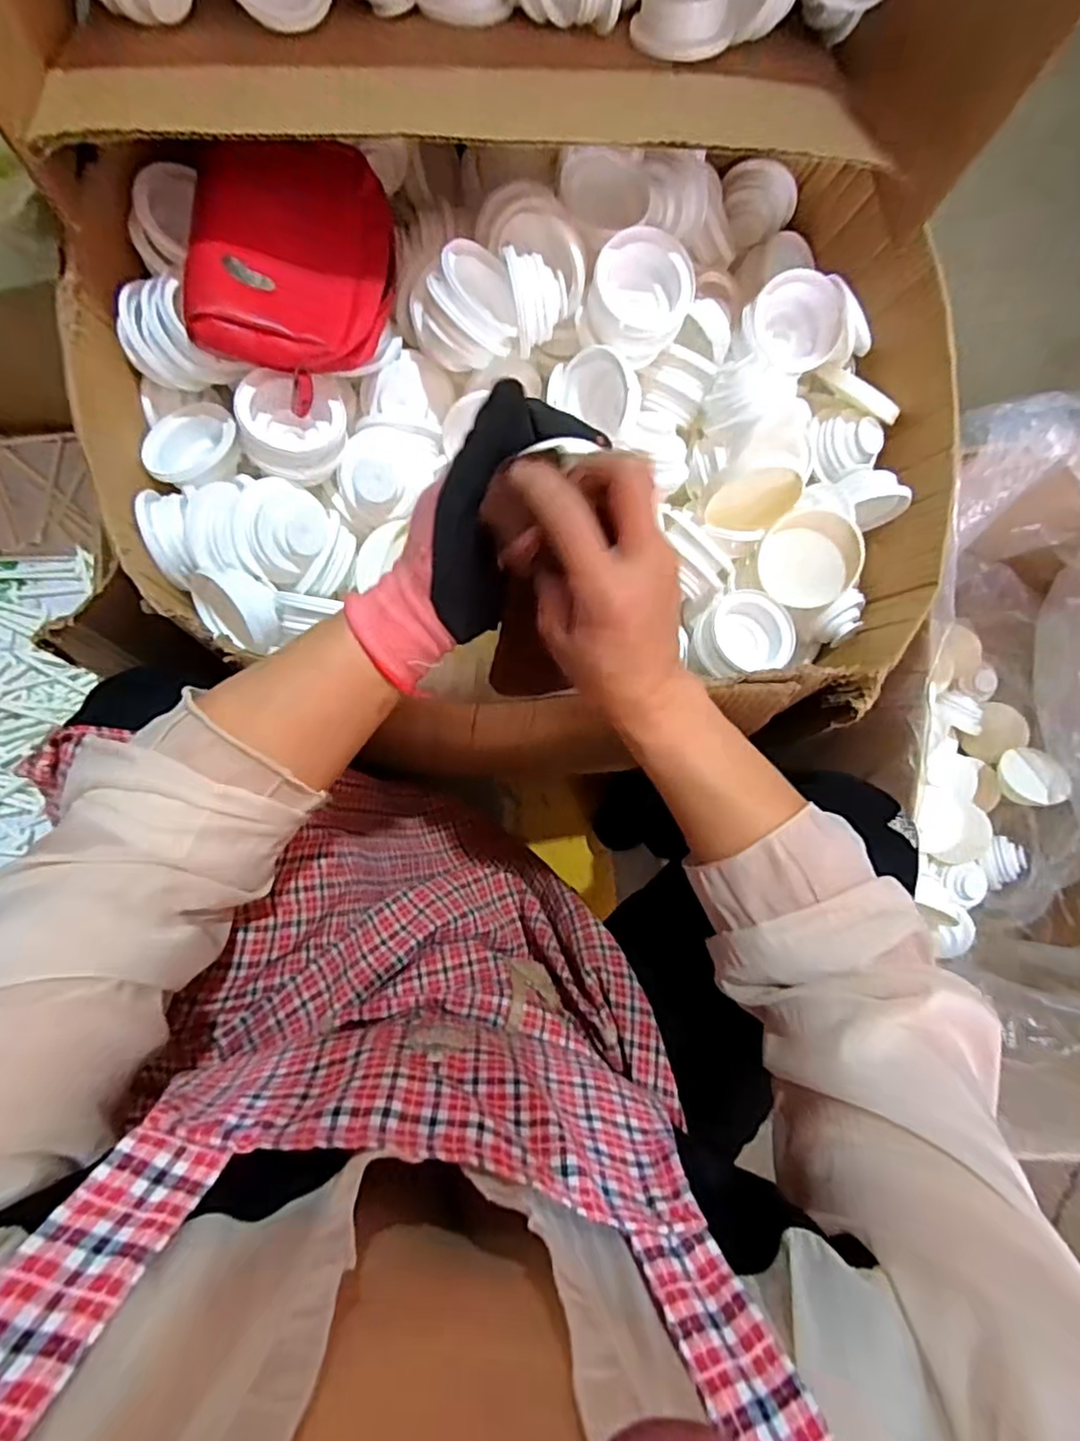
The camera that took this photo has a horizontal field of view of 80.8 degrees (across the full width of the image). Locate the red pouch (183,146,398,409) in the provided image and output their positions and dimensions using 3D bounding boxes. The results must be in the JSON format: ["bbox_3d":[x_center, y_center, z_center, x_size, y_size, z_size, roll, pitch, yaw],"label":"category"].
[{"bbox_3d":[-0.182,-0.333,0.462,0.140,0.053,0.193,3,87,-7],"label":"red pouch"}]

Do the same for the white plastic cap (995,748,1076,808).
[{"bbox_3d":[0.635,0.072,0.818,0.069,0.022,0.076,-20,75,34],"label":"white plastic cap"}]

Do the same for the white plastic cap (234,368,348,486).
[{"bbox_3d":[-0.183,-0.217,0.471,0.072,0.034,0.079,0,87,-8],"label":"white plastic cap"}]

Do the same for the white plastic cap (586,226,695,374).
[{"bbox_3d":[0.074,-0.319,0.481,0.072,0.045,0.072,0,87,-8],"label":"white plastic cap"}]

